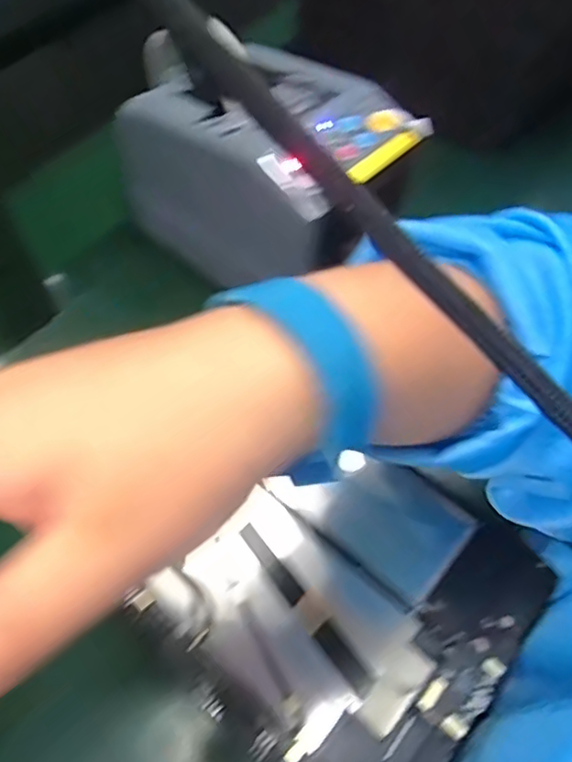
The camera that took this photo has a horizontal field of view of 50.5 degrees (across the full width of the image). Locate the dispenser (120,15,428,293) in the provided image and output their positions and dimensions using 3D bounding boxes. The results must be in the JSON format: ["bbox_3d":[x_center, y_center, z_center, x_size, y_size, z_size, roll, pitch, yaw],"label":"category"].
[{"bbox_3d":[-0.020,-0.143,0.422,0.191,0.125,0.112,32,63,20],"label":"dispenser"}]

